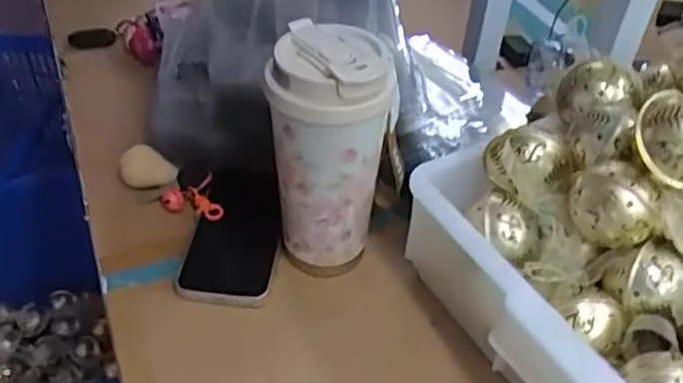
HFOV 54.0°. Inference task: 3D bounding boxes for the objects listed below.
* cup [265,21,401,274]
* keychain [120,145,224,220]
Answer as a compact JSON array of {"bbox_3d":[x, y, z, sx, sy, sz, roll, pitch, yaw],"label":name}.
[{"bbox_3d":[-0.008,-0.022,0.499,0.083,0.191,0.080,4,43,1],"label":"cup"},{"bbox_3d":[-0.144,-0.008,0.584,0.102,0.030,0.040,18,45,15],"label":"keychain"}]

